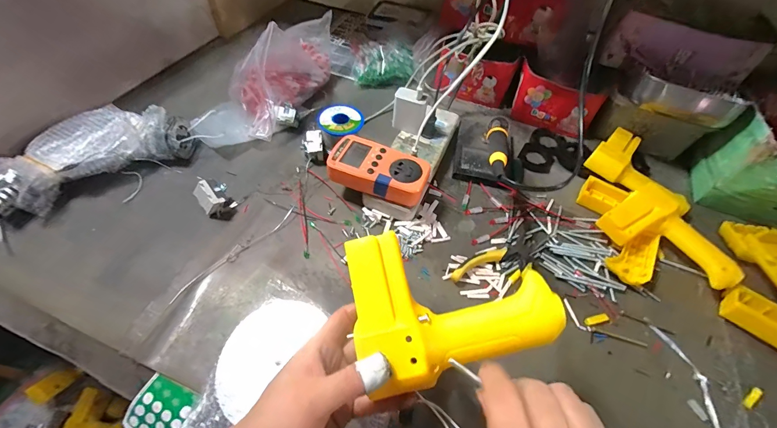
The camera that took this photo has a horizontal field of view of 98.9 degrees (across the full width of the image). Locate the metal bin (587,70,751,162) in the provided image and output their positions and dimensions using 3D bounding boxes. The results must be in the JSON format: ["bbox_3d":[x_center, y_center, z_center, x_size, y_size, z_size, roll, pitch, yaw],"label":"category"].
[{"bbox_3d":[0.435,-0.161,0.538,0.154,0.114,0.068,26,56,13],"label":"metal bin"}]

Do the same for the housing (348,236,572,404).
[{"bbox_3d":[0.042,0.083,0.258,0.158,0.039,0.101,12,73,5],"label":"housing"}]

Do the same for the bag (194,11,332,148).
[{"bbox_3d":[-0.196,-0.231,0.535,0.116,0.126,0.281,22,56,11],"label":"bag"}]

